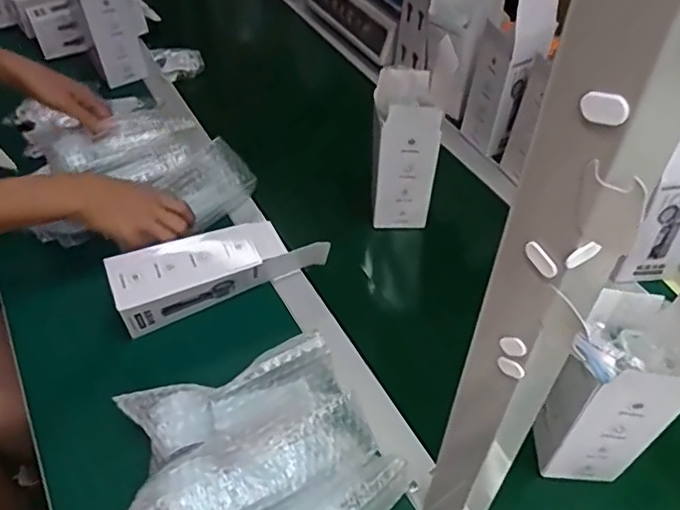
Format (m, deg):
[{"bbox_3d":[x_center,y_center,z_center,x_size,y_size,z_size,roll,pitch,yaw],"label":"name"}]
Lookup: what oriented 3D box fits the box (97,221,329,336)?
[{"bbox_3d":[-0.140,0.013,0.703,0.238,0.077,0.066,-20,51,-15],"label":"box"}]

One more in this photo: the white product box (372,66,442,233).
[{"bbox_3d":[0.081,-0.136,0.761,0.074,0.195,0.086,0,48,2],"label":"white product box"}]

